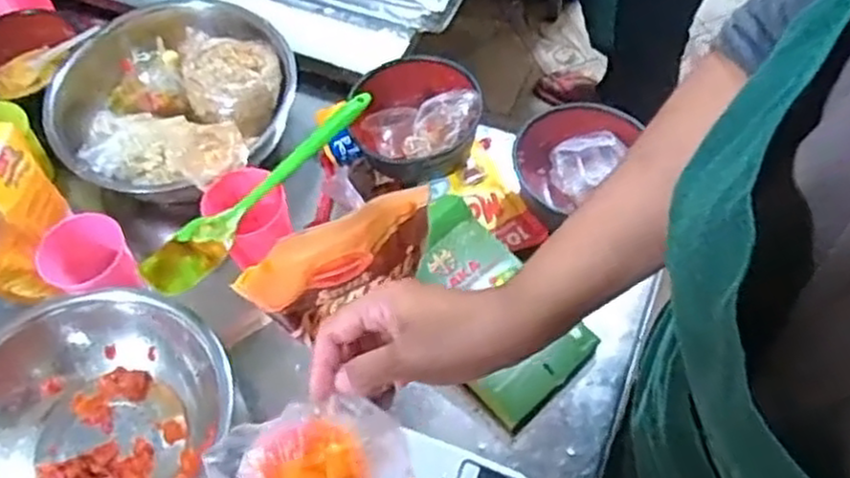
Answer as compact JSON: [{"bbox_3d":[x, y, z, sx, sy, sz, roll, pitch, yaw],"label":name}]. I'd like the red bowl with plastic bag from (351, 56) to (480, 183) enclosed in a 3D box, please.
[{"bbox_3d":[-0.009,-0.128,0.774,0.129,0.068,0.127,-1,59,2],"label":"red bowl with plastic bag"}]

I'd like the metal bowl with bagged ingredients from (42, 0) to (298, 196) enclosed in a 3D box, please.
[{"bbox_3d":[-0.264,-0.138,0.790,0.254,0.110,0.263,-1,59,2],"label":"metal bowl with bagged ingredients"}]

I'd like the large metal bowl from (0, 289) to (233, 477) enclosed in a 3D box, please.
[{"bbox_3d":[-0.285,0.168,0.631,0.223,0.087,0.240,2,60,3],"label":"large metal bowl"}]

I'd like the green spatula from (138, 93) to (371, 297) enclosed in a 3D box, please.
[{"bbox_3d":[-0.142,-0.046,0.669,0.050,0.017,0.265,37,68,21],"label":"green spatula"}]

